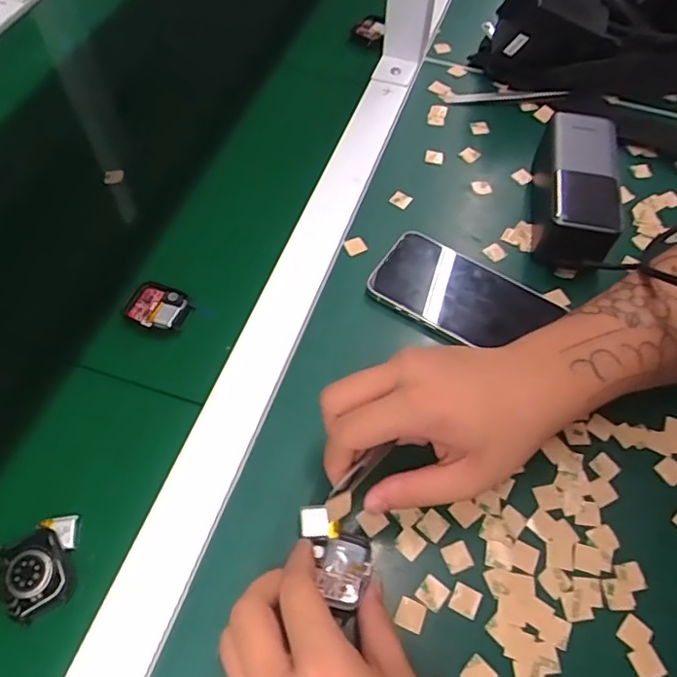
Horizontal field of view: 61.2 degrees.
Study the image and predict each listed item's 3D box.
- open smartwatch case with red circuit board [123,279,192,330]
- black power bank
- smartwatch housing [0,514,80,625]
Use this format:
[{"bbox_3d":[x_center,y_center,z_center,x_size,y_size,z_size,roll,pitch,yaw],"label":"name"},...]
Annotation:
[{"bbox_3d":[-0.135,-0.024,0.425,0.045,0.006,0.037,20,60,10],"label":"open smartwatch case with red circuit board"},{"bbox_3d":[0.194,-0.117,0.466,0.058,0.055,0.137,12,59,6],"label":"black power bank"},{"bbox_3d":[-0.173,0.129,0.326,0.040,0.008,0.055,-2,55,-13],"label":"smartwatch housing"}]

